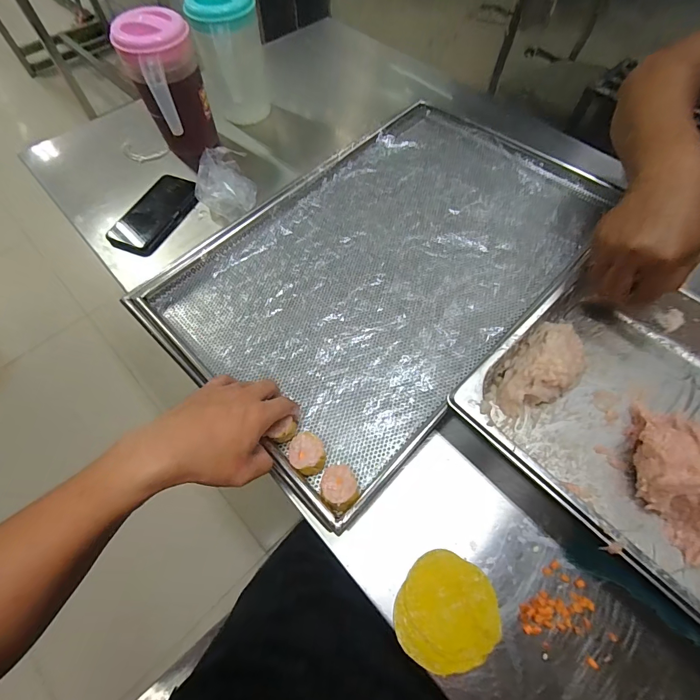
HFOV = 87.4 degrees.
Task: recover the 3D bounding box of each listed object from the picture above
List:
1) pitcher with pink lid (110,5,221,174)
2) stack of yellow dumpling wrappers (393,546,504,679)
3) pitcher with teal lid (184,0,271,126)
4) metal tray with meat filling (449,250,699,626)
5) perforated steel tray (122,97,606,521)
[{"bbox_3d":[-0.293,-0.430,0.622,0.110,0.185,0.131,-24,64,-12],"label":"pitcher with pink lid"},{"bbox_3d":[0.094,0.251,0.352,0.089,0.011,0.094,31,66,16],"label":"stack of yellow dumpling wrappers"},{"bbox_3d":[-0.207,-0.513,0.656,0.114,0.179,0.097,-15,63,-8],"label":"pitcher with teal lid"},{"bbox_3d":[0.393,0.136,0.367,0.307,0.077,0.521,-41,69,-17],"label":"metal tray with meat filling"},{"bbox_3d":[0.056,-0.143,0.525,0.403,0.048,0.607,41,71,19],"label":"perforated steel tray"}]

